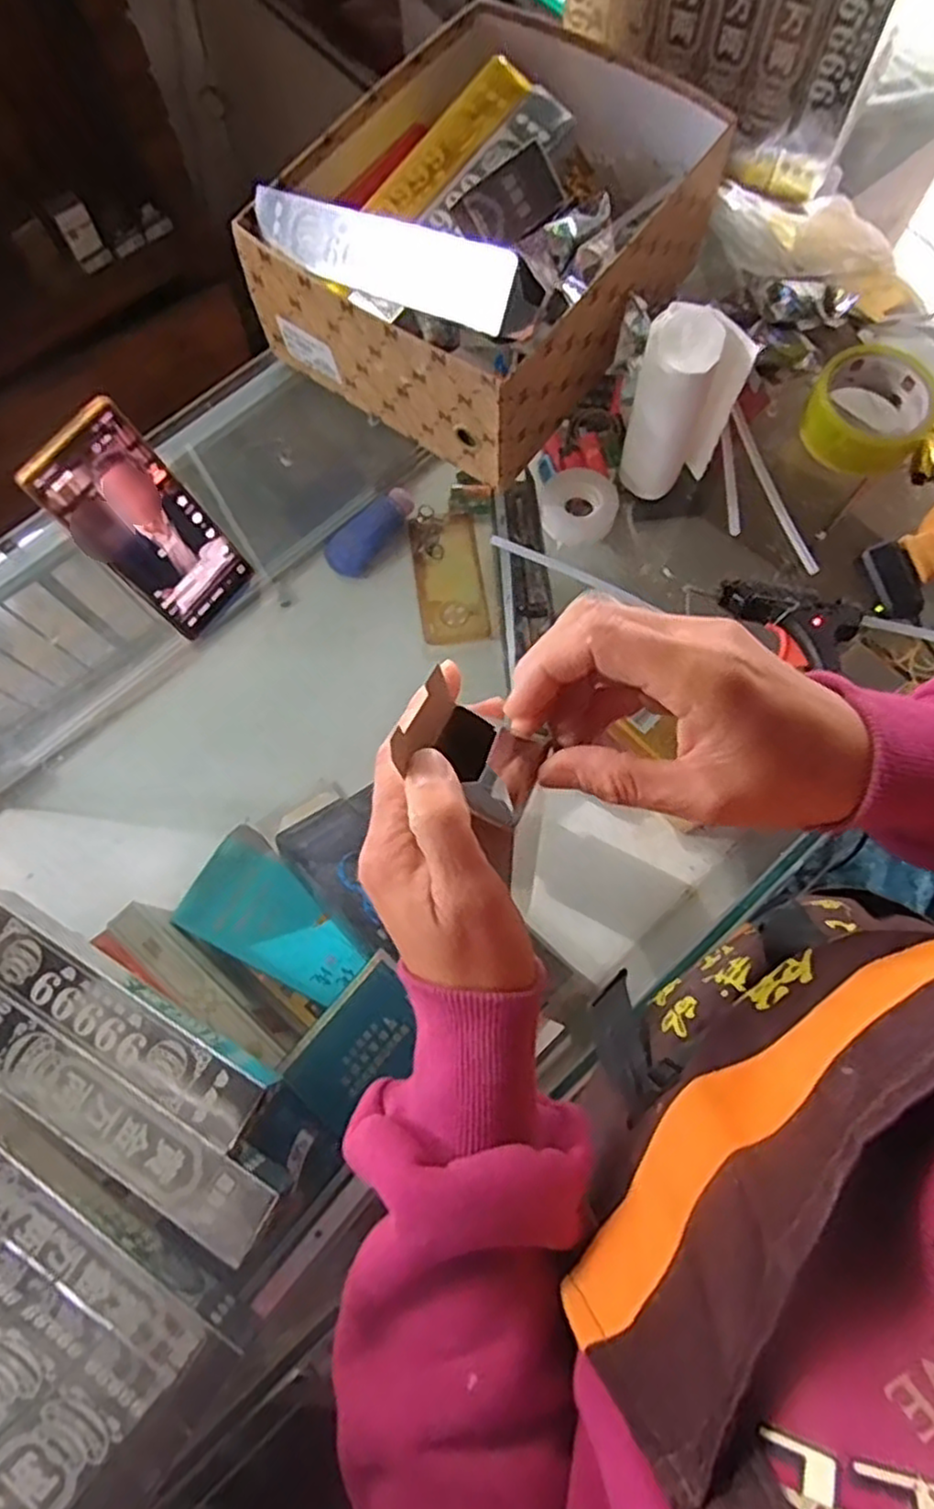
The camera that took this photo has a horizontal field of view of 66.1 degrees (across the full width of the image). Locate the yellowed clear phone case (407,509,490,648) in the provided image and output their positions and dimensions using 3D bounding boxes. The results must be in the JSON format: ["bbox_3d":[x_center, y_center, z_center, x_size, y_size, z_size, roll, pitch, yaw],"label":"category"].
[{"bbox_3d":[-0.020,-0.199,0.813,0.075,0.012,0.152,-10,80,2],"label":"yellowed clear phone case"}]

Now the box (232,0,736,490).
[{"bbox_3d":[0.018,-0.405,0.533,0.251,0.152,0.300,35,78,10],"label":"box"}]

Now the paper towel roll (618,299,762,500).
[{"bbox_3d":[0.149,-0.240,0.505,0.064,0.124,0.049,26,76,8],"label":"paper towel roll"}]

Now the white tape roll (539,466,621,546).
[{"bbox_3d":[0.087,-0.191,0.554,0.057,0.017,0.057,0,74,1],"label":"white tape roll"}]

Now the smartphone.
[{"bbox_3d":[-0.211,-0.150,0.480,0.008,0.154,0.073,29,75,35],"label":"smartphone"}]

